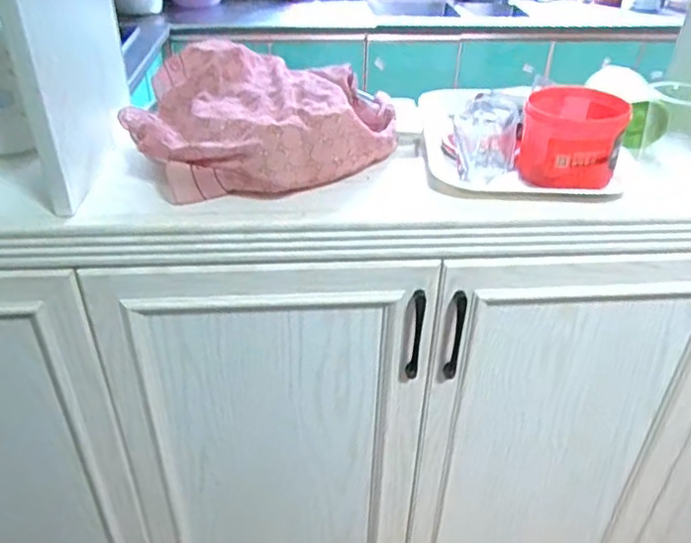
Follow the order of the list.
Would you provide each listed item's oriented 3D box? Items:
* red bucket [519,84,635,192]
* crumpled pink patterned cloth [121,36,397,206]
[{"bbox_3d":[0.265,-0.157,0.719,0.110,0.085,0.125,13,37,17],"label":"red bucket"},{"bbox_3d":[-0.101,-0.190,0.746,0.318,0.095,0.253,2,35,1],"label":"crumpled pink patterned cloth"}]

